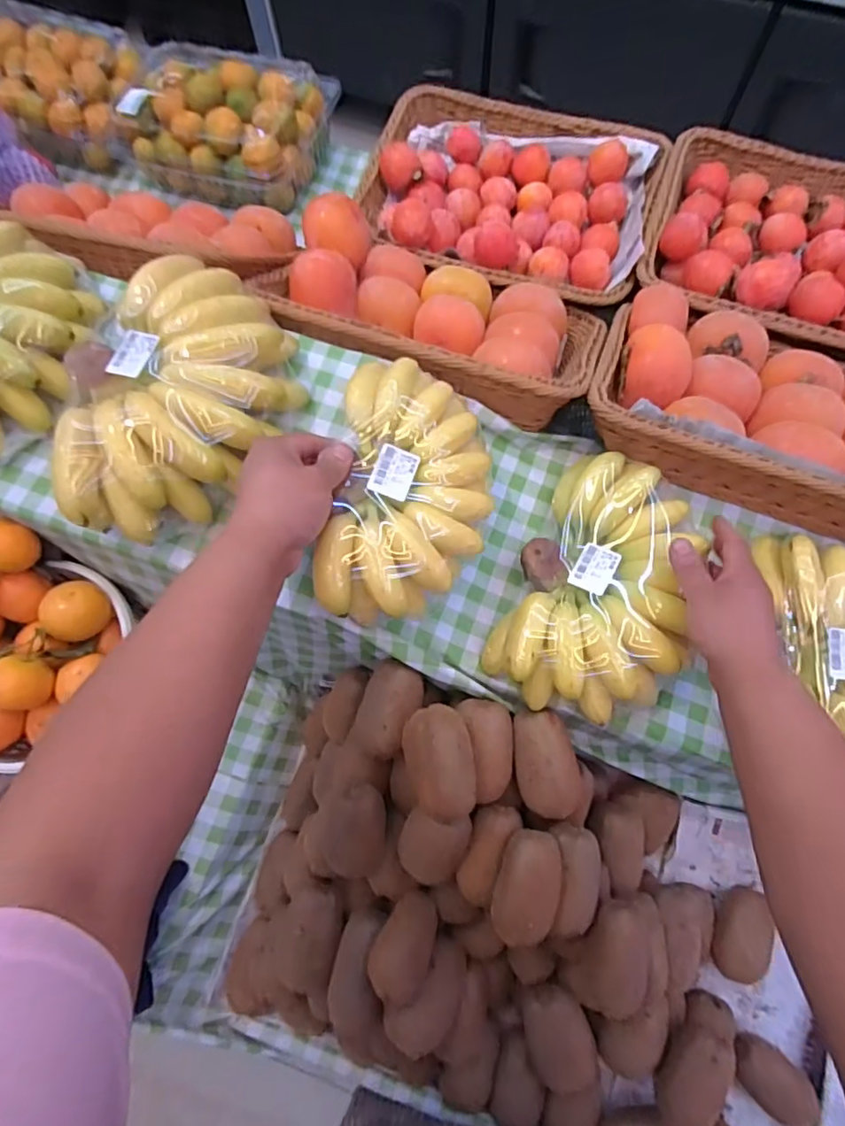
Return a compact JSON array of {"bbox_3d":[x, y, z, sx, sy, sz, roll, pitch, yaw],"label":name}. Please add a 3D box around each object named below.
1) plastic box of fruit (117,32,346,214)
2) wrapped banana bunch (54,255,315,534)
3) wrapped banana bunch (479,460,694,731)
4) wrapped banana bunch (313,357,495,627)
[{"bbox_3d":[-0.240,-0.527,0.695,0.239,0.078,0.156,22,74,8],"label":"plastic box of fruit"},{"bbox_3d":[-0.183,-0.133,0.444,0.161,0.077,0.208,-11,72,-2],"label":"wrapped banana bunch"},{"bbox_3d":[0.151,0.019,0.466,0.141,0.054,0.203,22,75,8],"label":"wrapped banana bunch"},{"bbox_3d":[-0.010,-0.051,0.449,0.129,0.055,0.195,15,73,-18],"label":"wrapped banana bunch"}]

